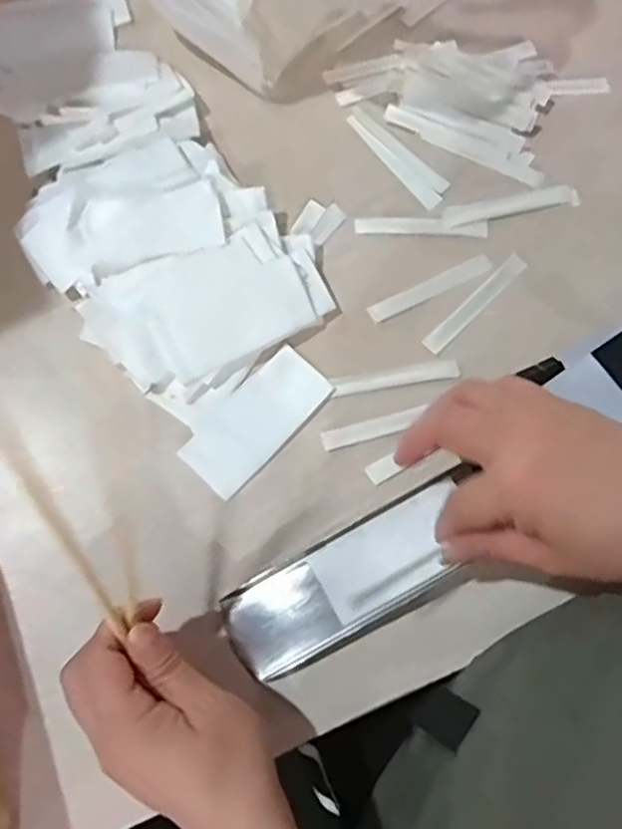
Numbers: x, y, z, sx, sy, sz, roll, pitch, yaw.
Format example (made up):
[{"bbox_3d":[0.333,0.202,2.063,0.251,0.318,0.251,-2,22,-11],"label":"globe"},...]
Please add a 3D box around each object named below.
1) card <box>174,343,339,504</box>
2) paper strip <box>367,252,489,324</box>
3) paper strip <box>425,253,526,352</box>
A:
[{"bbox_3d":[-0.035,0.003,0.417,0.046,0.005,0.100,42,79,9],"label":"card"},{"bbox_3d":[0.081,-0.085,0.441,0.090,0.006,0.013,-27,78,-8],"label":"paper strip"},{"bbox_3d":[0.112,-0.075,0.439,0.089,0.004,0.014,-44,76,-7],"label":"paper strip"}]

